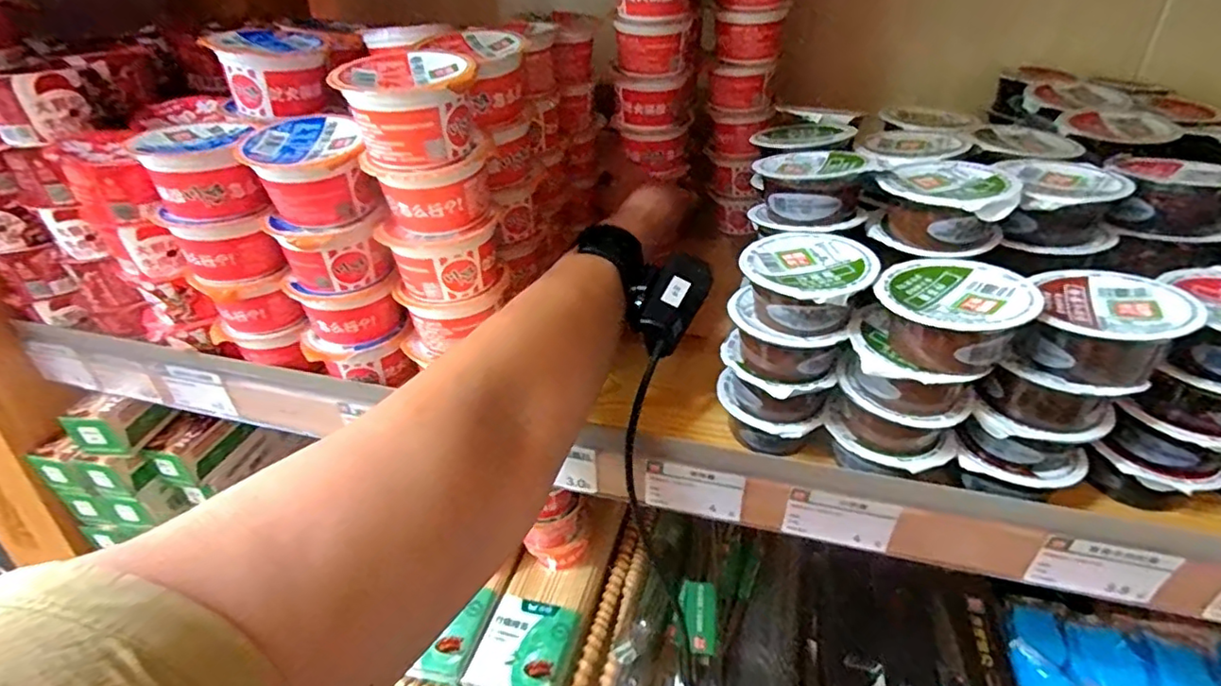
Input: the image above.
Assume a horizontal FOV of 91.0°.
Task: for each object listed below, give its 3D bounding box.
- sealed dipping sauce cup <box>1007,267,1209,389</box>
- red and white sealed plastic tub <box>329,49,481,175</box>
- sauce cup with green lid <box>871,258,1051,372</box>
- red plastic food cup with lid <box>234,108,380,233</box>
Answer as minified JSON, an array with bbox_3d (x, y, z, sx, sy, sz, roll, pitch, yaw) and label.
[{"bbox_3d":[0.234,-0.008,0.288,0.060,0.039,0.063,20,34,31],"label":"sealed dipping sauce cup"},{"bbox_3d":[-0.108,-0.127,0.327,0.069,0.054,0.055,-8,30,-16],"label":"red and white sealed plastic tub"},{"bbox_3d":[0.167,-0.013,0.295,0.064,0.037,0.064,1,29,0],"label":"sauce cup with green lid"},{"bbox_3d":[-0.178,-0.101,0.360,0.070,0.054,0.062,-14,32,-24],"label":"red plastic food cup with lid"}]

